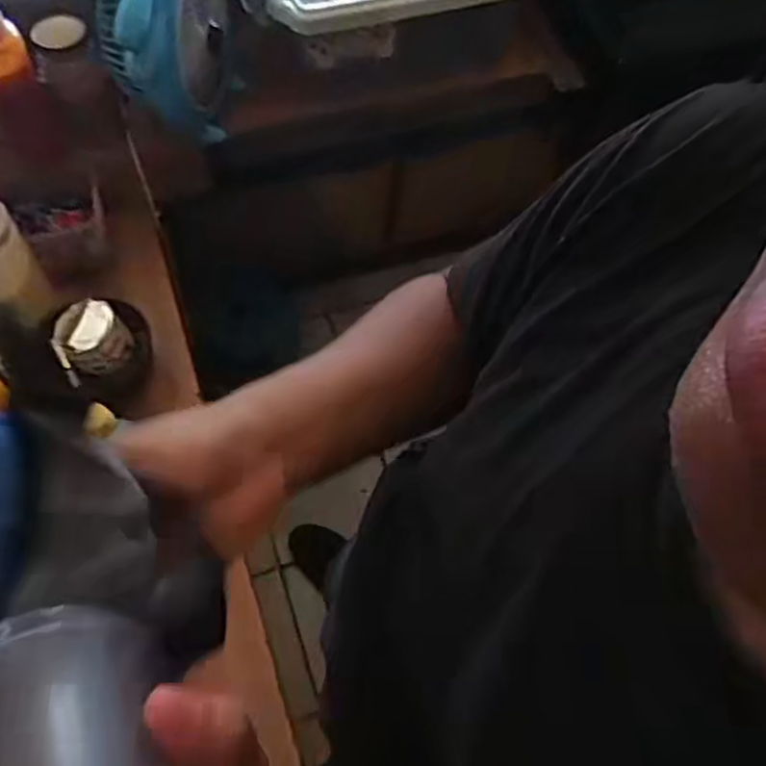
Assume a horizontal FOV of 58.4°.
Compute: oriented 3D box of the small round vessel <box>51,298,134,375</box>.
[{"bbox_3d":[-0.352,-0.053,0.828,0.082,0.067,0.065,-35,69,-20],"label":"small round vessel"}]

